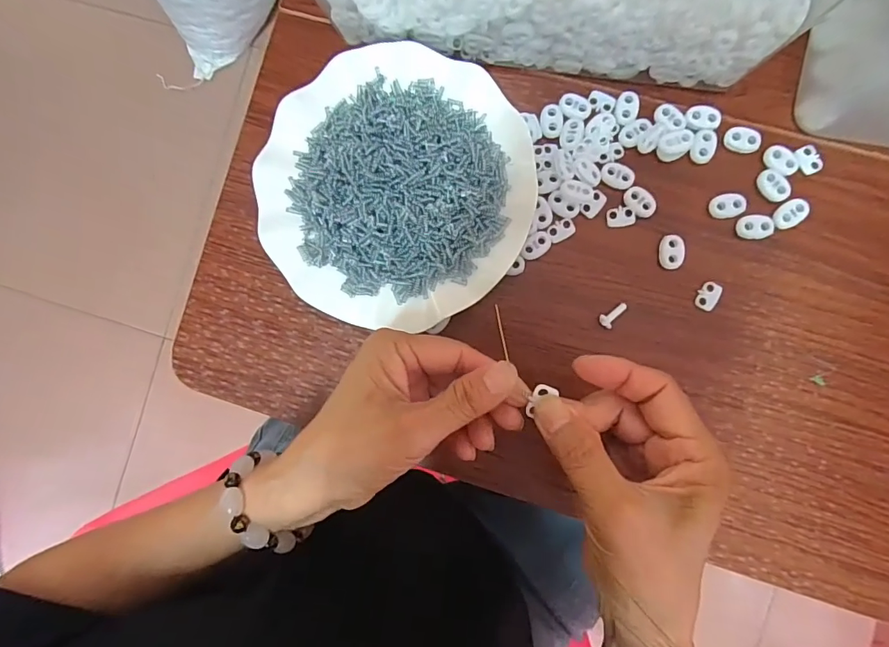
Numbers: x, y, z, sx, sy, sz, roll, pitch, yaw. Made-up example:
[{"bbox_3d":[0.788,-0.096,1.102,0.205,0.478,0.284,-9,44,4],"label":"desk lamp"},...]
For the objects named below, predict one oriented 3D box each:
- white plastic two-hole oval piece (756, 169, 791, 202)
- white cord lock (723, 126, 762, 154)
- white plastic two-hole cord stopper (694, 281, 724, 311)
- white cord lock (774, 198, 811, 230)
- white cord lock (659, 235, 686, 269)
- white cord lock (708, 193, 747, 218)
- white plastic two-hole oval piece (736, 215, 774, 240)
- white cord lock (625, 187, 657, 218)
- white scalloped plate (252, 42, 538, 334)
[{"bbox_3d":[0.217,-0.091,0.301,0.016,0.004,0.023,-31,86,4],"label":"white plastic two-hole oval piece"},{"bbox_3d":[0.199,-0.122,0.304,0.022,0.004,0.016,13,90,6],"label":"white cord lock"},{"bbox_3d":[0.176,-0.018,0.304,0.014,0.004,0.020,25,91,6],"label":"white plastic two-hole cord stopper"},{"bbox_3d":[0.227,-0.072,0.301,0.015,0.005,0.023,45,93,5],"label":"white cord lock"},{"bbox_3d":[0.153,-0.048,0.307,0.016,0.004,0.023,0,89,6],"label":"white cord lock"},{"bbox_3d":[0.188,-0.078,0.304,0.021,0.005,0.016,-9,88,5],"label":"white cord lock"},{"bbox_3d":[0.205,-0.064,0.302,0.022,0.004,0.015,1,89,6],"label":"white plastic two-hole oval piece"},{"bbox_3d":[0.133,-0.082,0.310,0.015,0.004,0.023,-43,85,3],"label":"white cord lock"},{"bbox_3d":[-0.033,-0.092,0.314,0.178,0.027,0.183,0,89,6],"label":"white scalloped plate"}]

